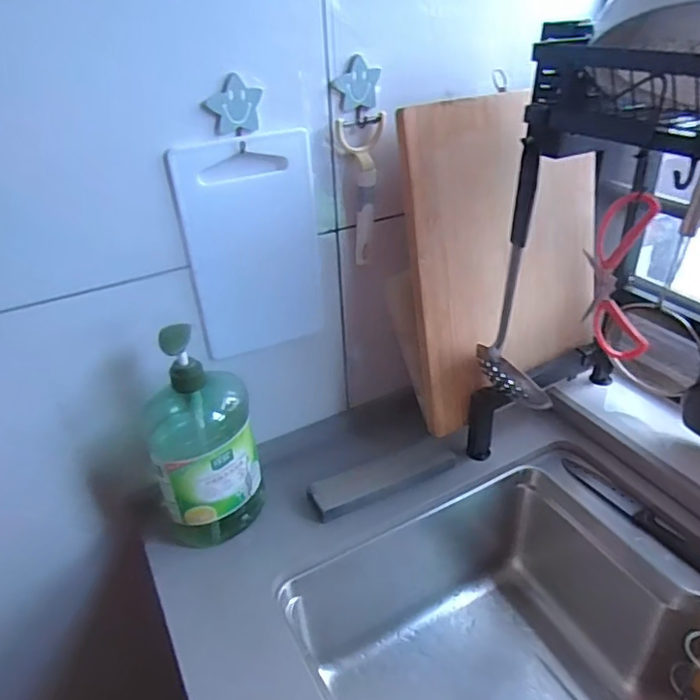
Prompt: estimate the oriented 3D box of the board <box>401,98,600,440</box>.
[{"bbox_3d":[0.212,-0.115,0.736,0.298,0.388,0.023,-17,21,-24],"label":"board"}]

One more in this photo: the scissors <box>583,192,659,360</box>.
[{"bbox_3d":[0.247,-0.061,0.514,0.063,0.154,0.017,14,36,22],"label":"scissors"}]

